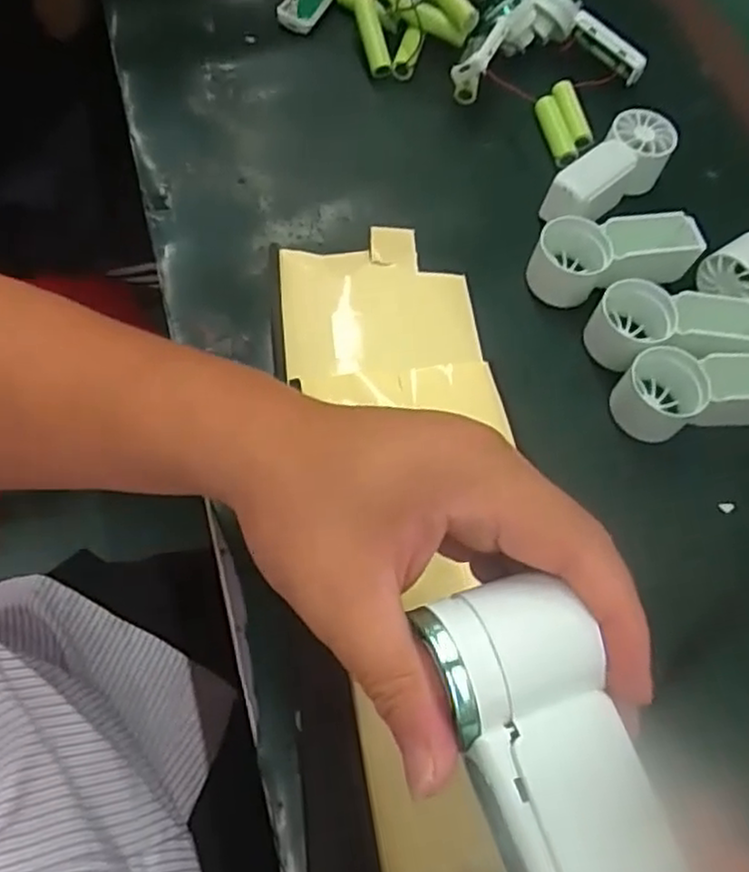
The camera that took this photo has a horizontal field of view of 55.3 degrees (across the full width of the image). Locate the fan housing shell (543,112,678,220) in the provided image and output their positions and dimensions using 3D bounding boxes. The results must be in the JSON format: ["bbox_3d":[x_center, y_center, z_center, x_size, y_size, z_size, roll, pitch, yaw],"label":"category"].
[{"bbox_3d":[0.138,-0.155,0.430,0.041,0.037,0.097,42,66,13],"label":"fan housing shell"}]

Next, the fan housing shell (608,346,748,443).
[{"bbox_3d":[0.171,-0.022,0.368,0.089,0.033,0.036,0,64,-8],"label":"fan housing shell"}]

